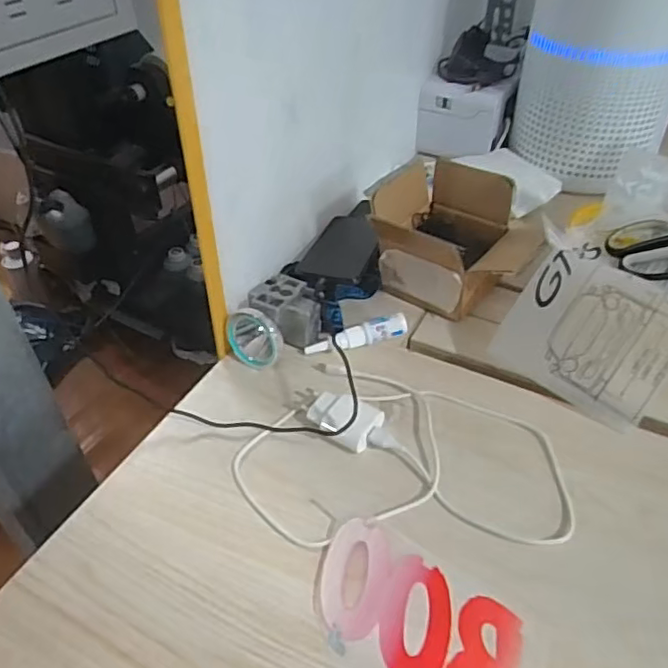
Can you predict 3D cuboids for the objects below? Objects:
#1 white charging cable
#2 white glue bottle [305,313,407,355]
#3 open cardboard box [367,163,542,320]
[{"bbox_3d":[0.051,0.075,0.502,0.264,0.037,0.204,-1,42,2],"label":"white charging cable"},{"bbox_3d":[0.023,0.003,0.590,0.100,0.024,0.020,-13,43,-11],"label":"white glue bottle"},{"bbox_3d":[0.134,-0.091,0.625,0.153,0.104,0.118,30,51,31],"label":"open cardboard box"}]

